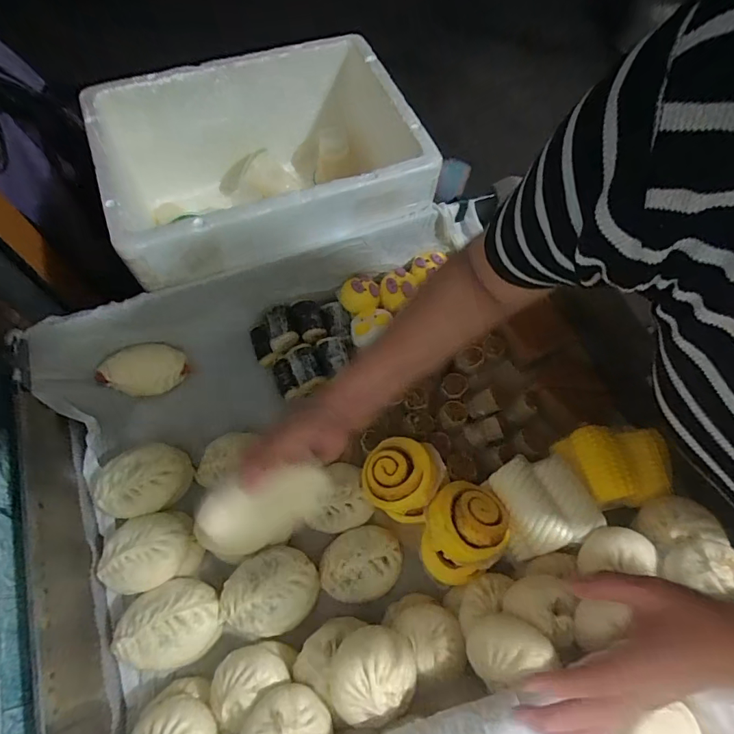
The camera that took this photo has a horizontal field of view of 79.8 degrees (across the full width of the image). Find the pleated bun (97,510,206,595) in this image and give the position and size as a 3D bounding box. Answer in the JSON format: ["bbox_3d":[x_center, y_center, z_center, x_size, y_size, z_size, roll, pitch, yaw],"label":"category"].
[{"bbox_3d":[-0.282,0.237,0.563,0.116,0.059,0.090,-20,67,-10],"label":"pleated bun"}]

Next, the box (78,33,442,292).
[{"bbox_3d":[-0.166,-0.312,0.739,0.451,0.225,0.344,-20,67,-11],"label":"box"}]

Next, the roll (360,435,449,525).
[{"bbox_3d":[0.049,0.145,0.589,0.102,0.057,0.100,1,65,-1],"label":"roll"}]

